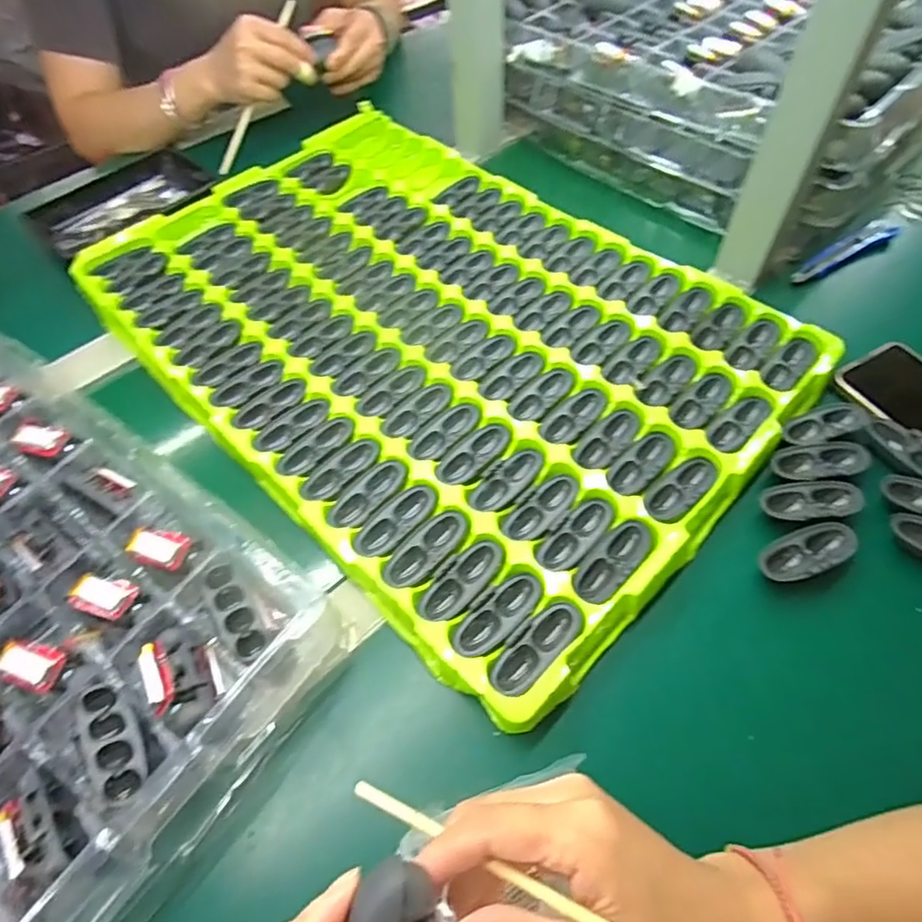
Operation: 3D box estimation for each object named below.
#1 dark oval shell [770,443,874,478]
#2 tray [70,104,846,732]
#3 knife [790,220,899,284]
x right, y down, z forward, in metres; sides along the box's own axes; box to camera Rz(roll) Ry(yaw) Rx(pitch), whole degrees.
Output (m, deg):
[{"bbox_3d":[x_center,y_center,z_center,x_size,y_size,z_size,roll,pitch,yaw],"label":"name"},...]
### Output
[{"bbox_3d":[0.259,-0.001,0.404,0.069,0.010,0.024,-2,56,4],"label":"dark oval shell"},{"bbox_3d":[-0.029,-0.129,0.509,0.579,0.043,0.409,38,67,26],"label":"tray"},{"bbox_3d":[0.365,-0.201,0.541,0.120,0.012,0.021,-27,58,-13],"label":"knife"}]

